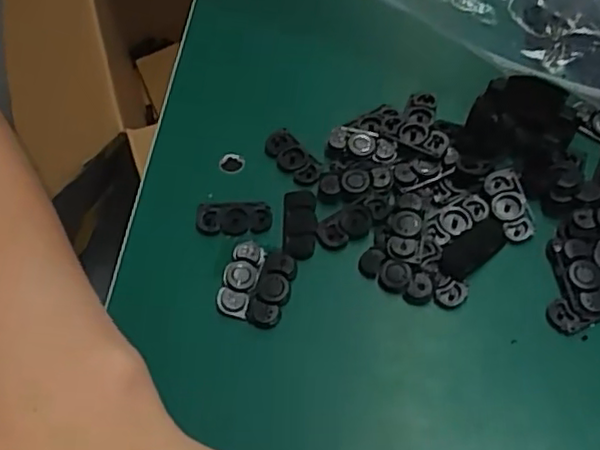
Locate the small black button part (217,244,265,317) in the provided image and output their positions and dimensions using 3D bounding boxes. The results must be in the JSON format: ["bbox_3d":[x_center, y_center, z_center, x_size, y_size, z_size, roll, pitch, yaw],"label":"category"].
[{"bbox_3d":[-0.021,0.018,0.231,0.012,0.004,0.029,11,61,10],"label":"small black button part"}]

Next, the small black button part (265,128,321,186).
[{"bbox_3d":[-0.002,-0.027,0.257,0.011,0.006,0.028,-37,64,-17],"label":"small black button part"}]

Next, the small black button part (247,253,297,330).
[{"bbox_3d":[-0.010,0.022,0.229,0.012,0.004,0.029,12,61,10],"label":"small black button part"}]

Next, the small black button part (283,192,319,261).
[{"bbox_3d":[0.000,-0.002,0.241,0.013,0.004,0.028,-1,60,3],"label":"small black button part"}]

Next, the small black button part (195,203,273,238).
[{"bbox_3d":[-0.025,-0.003,0.244,0.029,0.004,0.014,1,60,4],"label":"small black button part"}]

